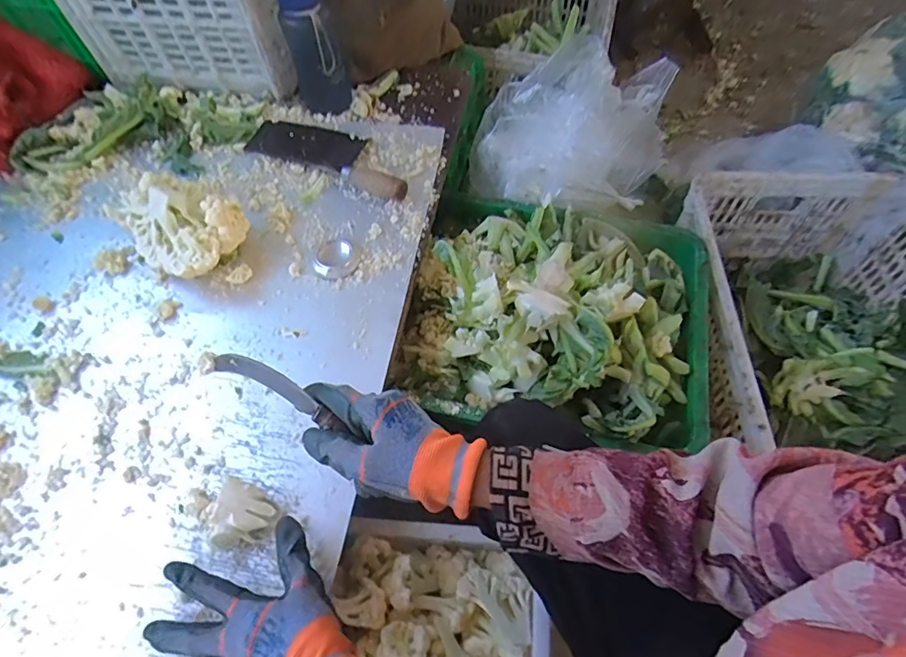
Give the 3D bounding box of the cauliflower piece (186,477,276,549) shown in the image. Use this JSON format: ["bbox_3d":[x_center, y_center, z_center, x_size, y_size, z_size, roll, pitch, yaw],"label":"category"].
[{"bbox_3d":[-0.222,0.174,0.478,0.091,0.035,0.056,27,64,18],"label":"cauliflower piece"}]

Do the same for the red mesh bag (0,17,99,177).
[{"bbox_3d":[-0.675,-0.362,0.738,0.152,0.127,0.199,32,65,16],"label":"red mesh bag"}]

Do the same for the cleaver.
[{"bbox_3d":[-0.175,-0.255,0.722,0.266,0.034,0.075,20,62,14],"label":"cleaver"}]

